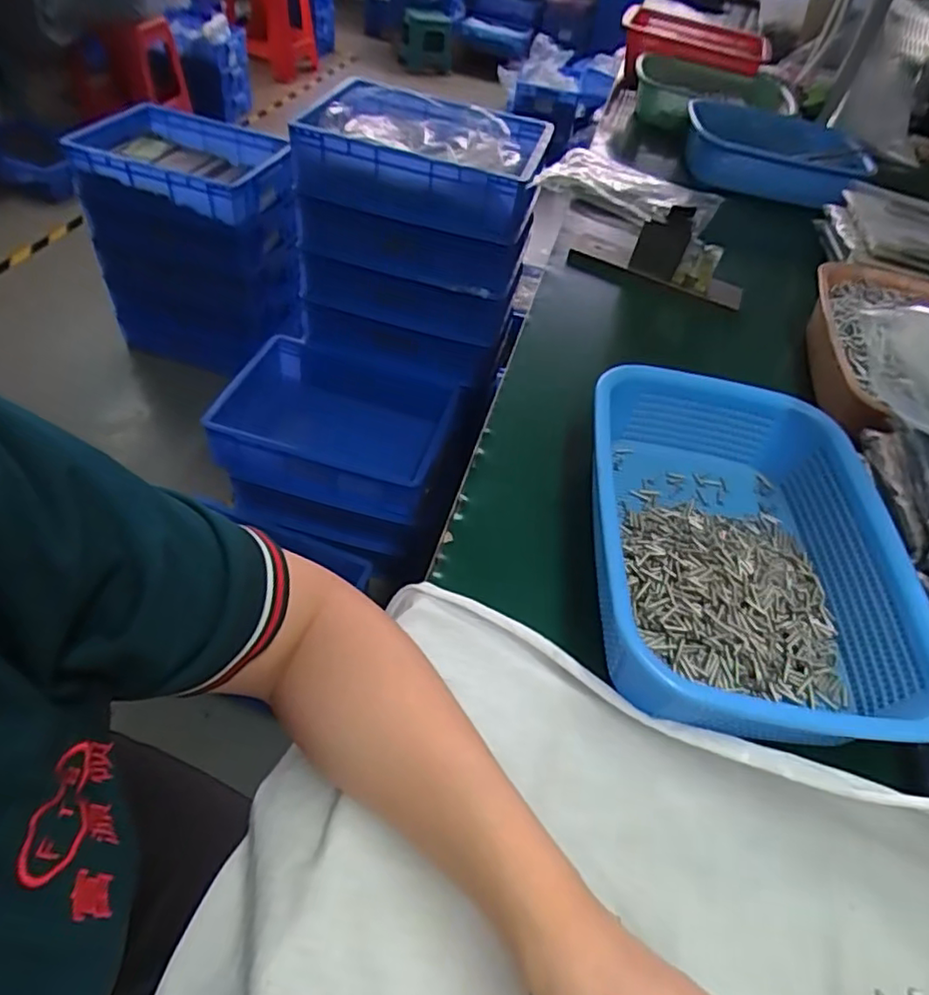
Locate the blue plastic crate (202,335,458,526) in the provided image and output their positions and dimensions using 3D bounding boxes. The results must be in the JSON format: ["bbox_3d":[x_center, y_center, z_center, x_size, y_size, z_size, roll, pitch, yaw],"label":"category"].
[{"bbox_3d":[-0.250,-0.152,1.219,0.421,0.128,0.322,17,48,6],"label":"blue plastic crate"}]

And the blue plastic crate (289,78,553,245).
[{"bbox_3d":[-0.062,-0.629,1.141,0.410,0.118,0.318,16,48,5],"label":"blue plastic crate"}]

